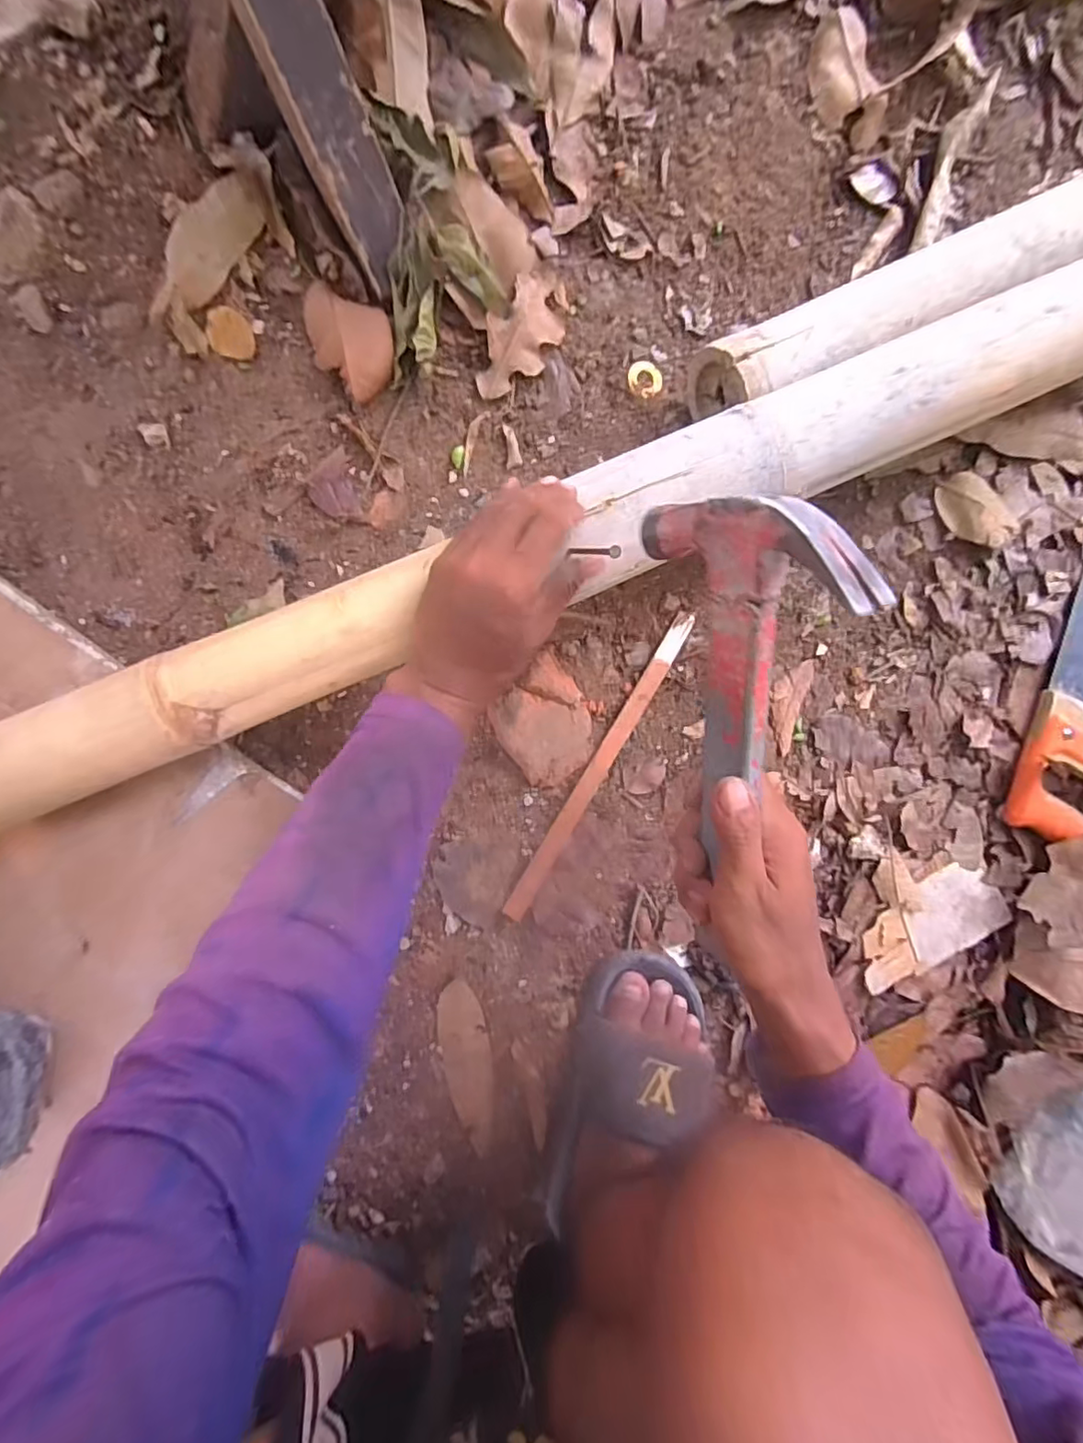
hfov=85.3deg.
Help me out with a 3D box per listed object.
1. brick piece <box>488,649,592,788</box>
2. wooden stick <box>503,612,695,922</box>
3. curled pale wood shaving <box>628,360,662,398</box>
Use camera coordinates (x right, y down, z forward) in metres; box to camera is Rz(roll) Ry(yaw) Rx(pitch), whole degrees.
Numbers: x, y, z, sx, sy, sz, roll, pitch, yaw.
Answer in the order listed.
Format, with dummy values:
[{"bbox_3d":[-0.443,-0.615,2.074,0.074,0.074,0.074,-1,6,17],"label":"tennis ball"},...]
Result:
[{"bbox_3d":[0.005,0.004,0.507,0.080,0.033,0.095,-36,94,-2],"label":"brick piece"},{"bbox_3d":[0.051,0.040,0.525,0.019,0.006,0.306,30,90,-4],"label":"wooden stick"},{"bbox_3d":[0.093,-0.305,0.523,0.031,0.004,0.029,29,90,-4],"label":"curled pale wood shaving"}]

